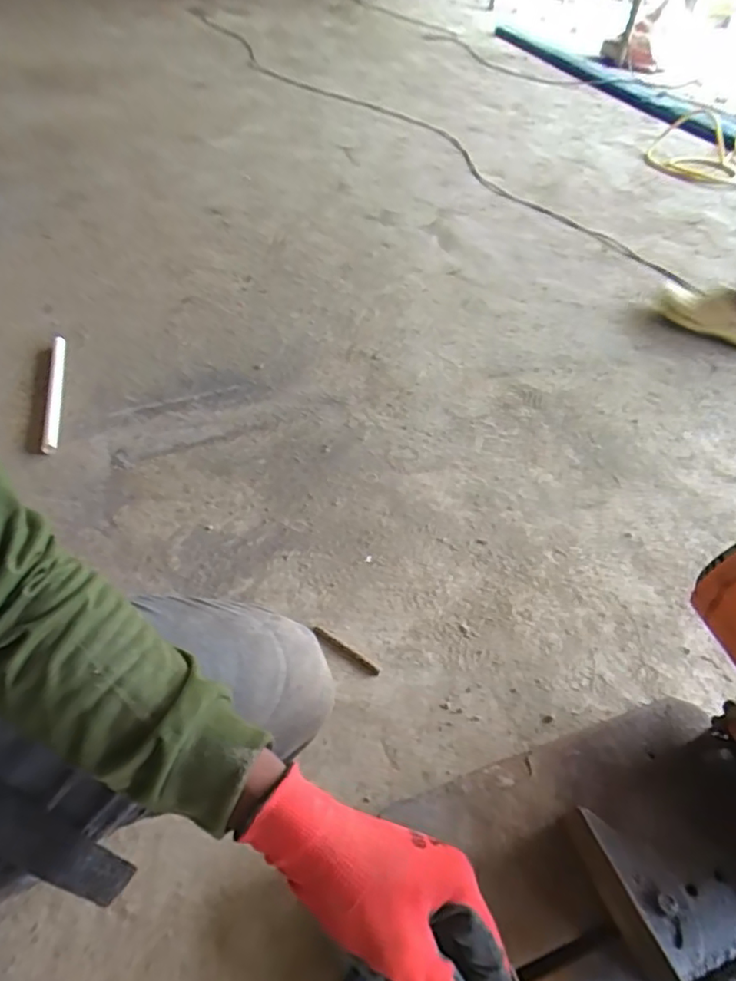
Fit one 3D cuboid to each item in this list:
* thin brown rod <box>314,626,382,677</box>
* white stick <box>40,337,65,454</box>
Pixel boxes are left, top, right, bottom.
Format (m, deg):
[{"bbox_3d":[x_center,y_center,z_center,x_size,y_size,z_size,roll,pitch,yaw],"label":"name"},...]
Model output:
[{"bbox_3d":[-0.029,0.213,0.762,0.103,0.005,0.012,31,53,19],"label":"thin brown rod"},{"bbox_3d":[-0.595,-0.192,1.089,0.026,0.020,0.330,-10,51,-13],"label":"white stick"}]

